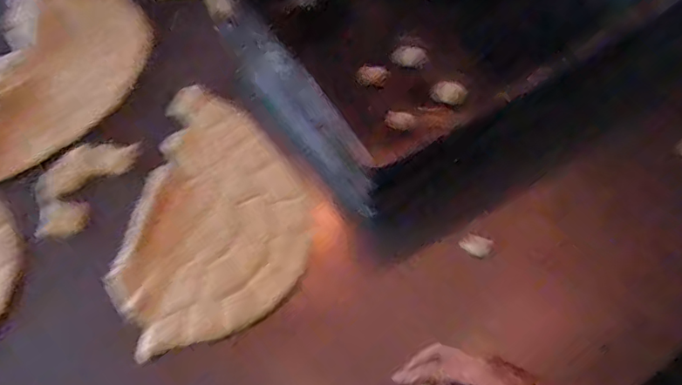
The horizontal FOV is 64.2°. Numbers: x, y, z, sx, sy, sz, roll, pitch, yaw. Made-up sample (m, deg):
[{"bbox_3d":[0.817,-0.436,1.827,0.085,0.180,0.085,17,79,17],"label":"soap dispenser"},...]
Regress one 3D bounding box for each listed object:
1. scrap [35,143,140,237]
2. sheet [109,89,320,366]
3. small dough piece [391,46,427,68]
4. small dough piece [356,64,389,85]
[{"bbox_3d":[-0.347,-0.013,0.721,0.082,0.020,0.154,23,65,12],"label":"scrap"},{"bbox_3d":[-0.150,0.024,0.689,0.227,0.011,0.346,7,64,5],"label":"sheet"},{"bbox_3d":[0.088,-0.174,0.697,0.045,0.020,0.023,8,63,4],"label":"small dough piece"},{"bbox_3d":[0.039,-0.148,0.680,0.037,0.020,0.023,22,65,11],"label":"small dough piece"}]

